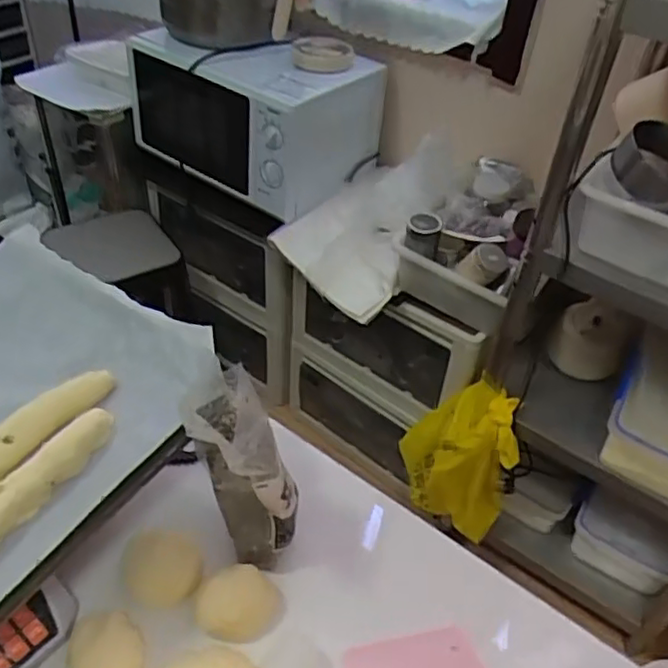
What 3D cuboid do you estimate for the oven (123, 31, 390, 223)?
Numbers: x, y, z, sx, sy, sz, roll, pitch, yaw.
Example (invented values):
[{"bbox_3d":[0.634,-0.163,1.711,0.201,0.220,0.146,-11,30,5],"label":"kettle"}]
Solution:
[{"bbox_3d":[-0.169,-0.521,1.467,0.469,0.222,0.313,30,48,24],"label":"oven"}]

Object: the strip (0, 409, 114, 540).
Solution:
[{"bbox_3d":[-0.249,0.128,0.509,0.037,0.027,0.202,23,45,18],"label":"strip"}]

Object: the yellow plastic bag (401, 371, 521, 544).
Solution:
[{"bbox_3d":[0.241,0.244,1.312,0.225,0.332,0.117,17,44,12],"label":"yellow plastic bag"}]

